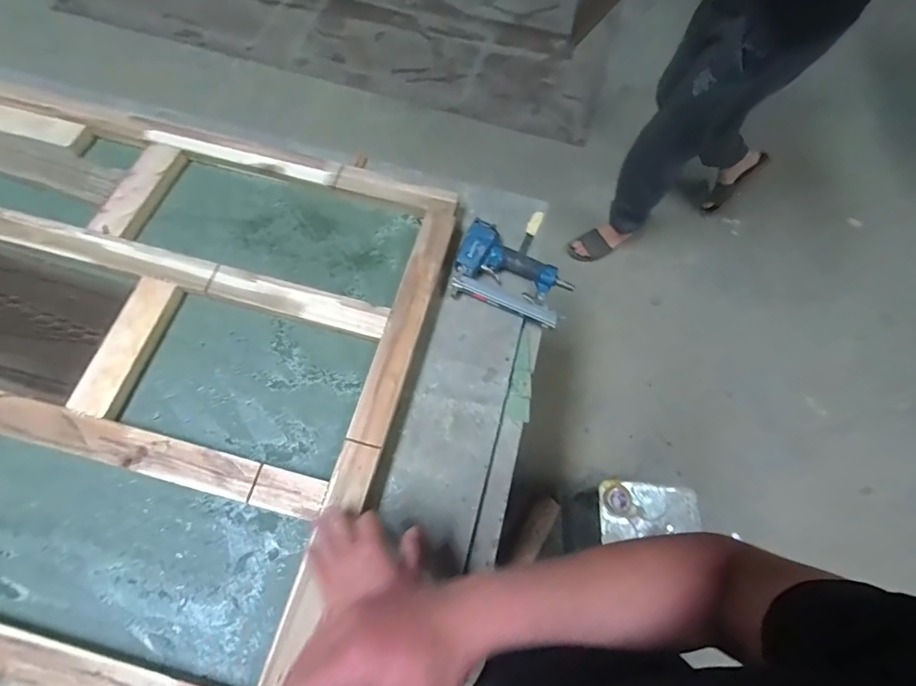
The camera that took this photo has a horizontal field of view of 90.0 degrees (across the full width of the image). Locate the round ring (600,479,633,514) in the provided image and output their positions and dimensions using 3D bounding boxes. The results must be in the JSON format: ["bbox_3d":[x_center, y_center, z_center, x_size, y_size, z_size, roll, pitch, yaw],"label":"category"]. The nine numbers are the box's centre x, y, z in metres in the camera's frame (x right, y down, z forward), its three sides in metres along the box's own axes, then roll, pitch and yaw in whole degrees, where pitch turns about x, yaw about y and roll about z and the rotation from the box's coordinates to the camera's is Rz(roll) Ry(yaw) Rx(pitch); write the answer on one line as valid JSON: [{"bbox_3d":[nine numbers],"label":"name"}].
[{"bbox_3d":[0.362,0.349,1.045,0.067,0.021,0.079,-28,72,-13],"label":"round ring"}]

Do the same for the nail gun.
[{"bbox_3d":[0.093,-0.118,0.779,0.194,0.041,0.137,19,69,5],"label":"nail gun"}]

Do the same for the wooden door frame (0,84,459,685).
[{"bbox_3d":[-1.031,-0.165,0.720,1.967,0.039,0.808,17,67,4],"label":"wooden door frame"}]

